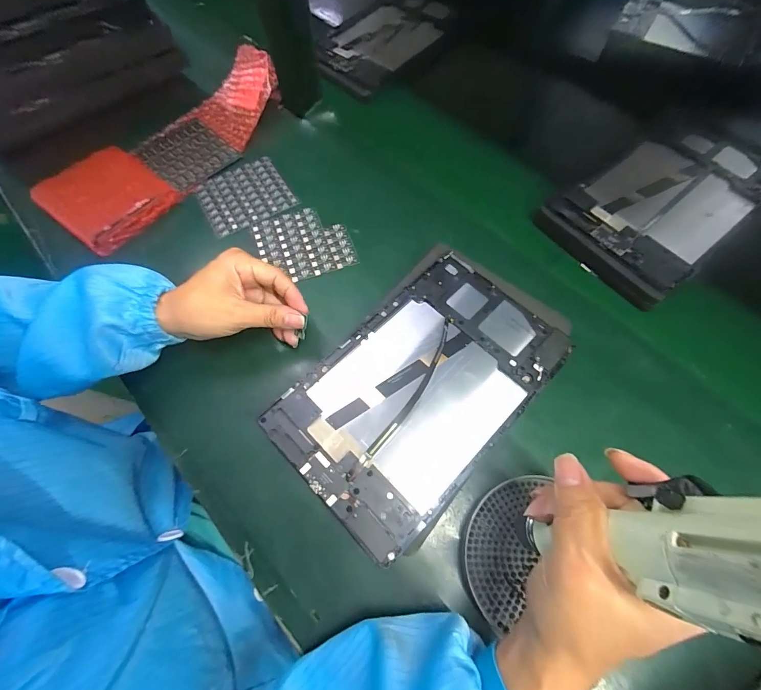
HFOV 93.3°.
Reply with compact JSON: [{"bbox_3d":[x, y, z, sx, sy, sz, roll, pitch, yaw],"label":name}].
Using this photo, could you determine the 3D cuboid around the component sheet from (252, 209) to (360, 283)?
[{"bbox_3d":[-0.085,-0.114,0.403,0.098,0.007,0.094,-19,67,-8],"label":"component sheet"}]

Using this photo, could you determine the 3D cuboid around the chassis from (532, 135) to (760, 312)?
[{"bbox_3d":[0.315,-0.163,0.406,0.250,0.023,0.148,-37,69,-13],"label":"chassis"}]

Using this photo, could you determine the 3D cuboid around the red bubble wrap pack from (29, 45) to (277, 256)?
[{"bbox_3d":[-0.256,-0.255,0.446,0.126,0.049,0.330,35,70,16],"label":"red bubble wrap pack"}]

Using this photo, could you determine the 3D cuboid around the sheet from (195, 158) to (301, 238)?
[{"bbox_3d":[-0.163,-0.181,0.435,0.101,0.011,0.092,-28,68,-12],"label":"sheet"}]

